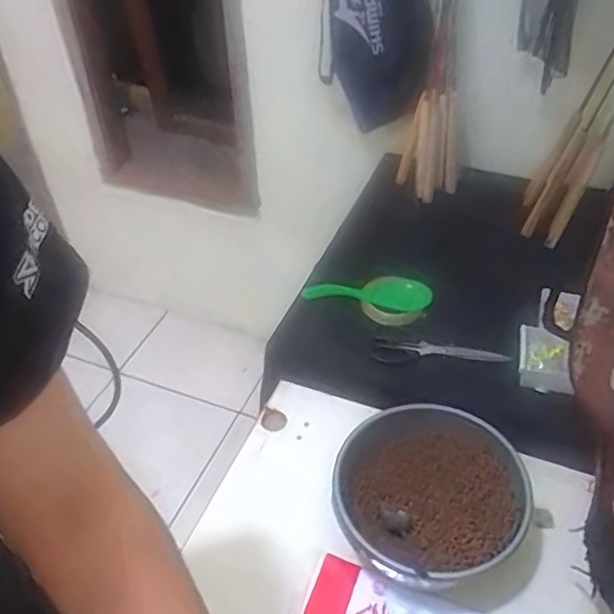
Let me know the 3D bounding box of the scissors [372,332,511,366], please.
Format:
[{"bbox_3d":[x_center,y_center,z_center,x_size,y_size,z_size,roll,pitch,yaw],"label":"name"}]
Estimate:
[{"bbox_3d":[0.188,0.066,0.894,0.183,0.018,0.046,7,43,10],"label":"scissors"}]

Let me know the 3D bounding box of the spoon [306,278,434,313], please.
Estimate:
[{"bbox_3d":[0.093,-0.019,0.952,0.192,0.035,0.044,0,43,2],"label":"spoon"}]

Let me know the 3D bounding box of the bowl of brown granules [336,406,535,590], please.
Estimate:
[{"bbox_3d":[0.129,0.214,0.679,0.196,0.096,0.201,-1,43,1],"label":"bowl of brown granules"}]

